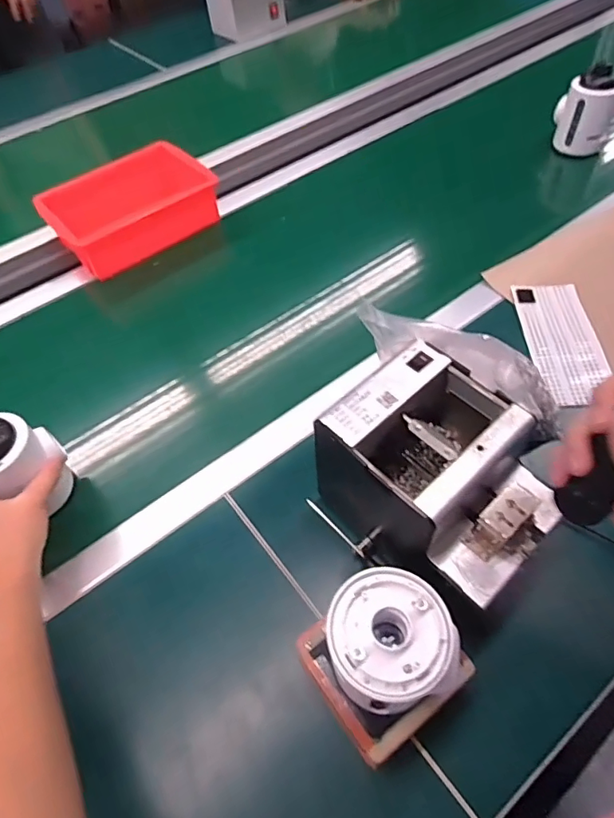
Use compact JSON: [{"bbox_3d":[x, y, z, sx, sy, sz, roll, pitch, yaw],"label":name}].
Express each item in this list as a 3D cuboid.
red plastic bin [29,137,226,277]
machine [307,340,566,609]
[{"bbox_3d":[-0.283,-0.324,0.818,0.250,0.083,0.151,-35,59,-18],"label":"red plastic bin"},{"bbox_3d":[0.112,0.065,0.434,0.138,0.134,0.178,-35,59,-18],"label":"machine"}]

